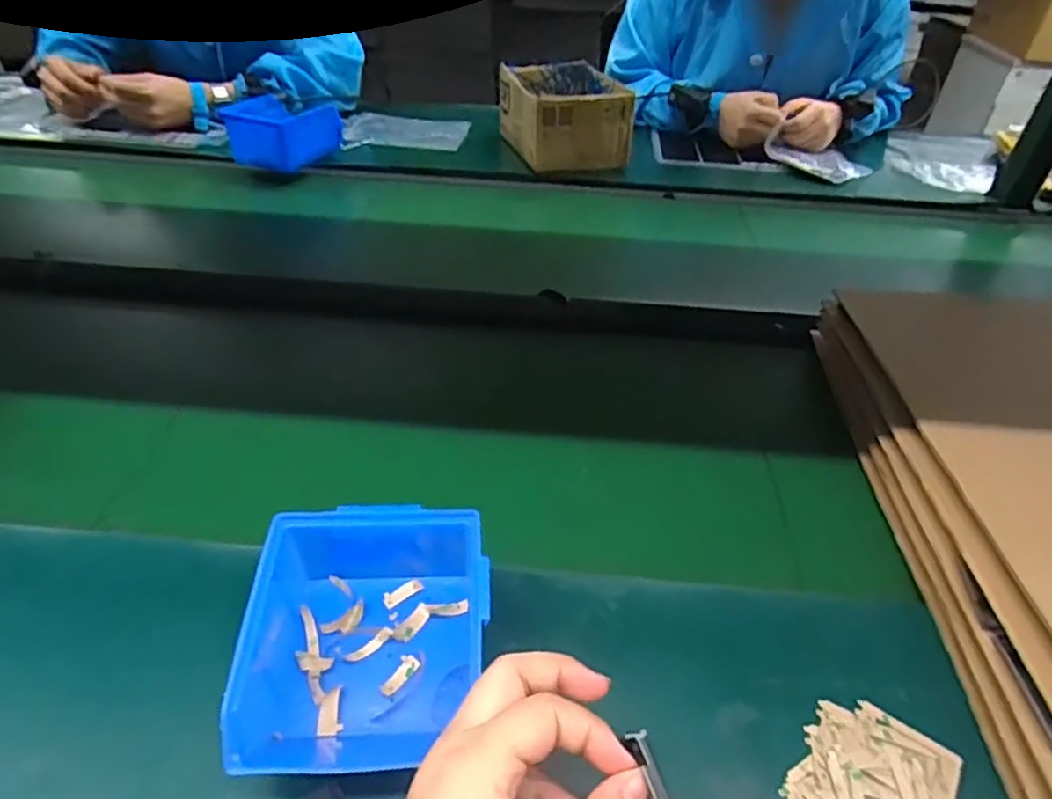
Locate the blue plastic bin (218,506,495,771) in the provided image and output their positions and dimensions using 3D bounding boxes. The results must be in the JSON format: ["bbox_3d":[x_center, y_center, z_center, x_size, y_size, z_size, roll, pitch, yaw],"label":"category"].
[{"bbox_3d":[-0.086,0.131,0.373,0.121,0.075,0.134,0,40,-4],"label":"blue plastic bin"}]

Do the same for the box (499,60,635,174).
[{"bbox_3d":[0.060,-0.433,1.010,0.155,0.106,0.208,-11,42,-16],"label":"box"}]

